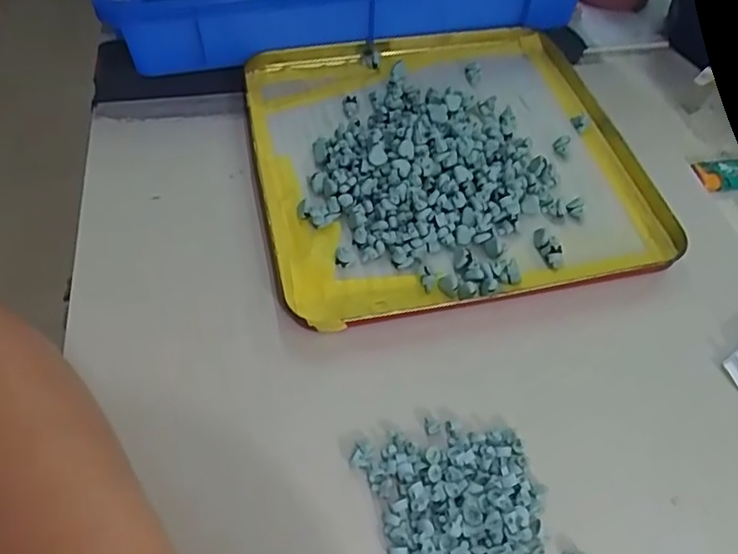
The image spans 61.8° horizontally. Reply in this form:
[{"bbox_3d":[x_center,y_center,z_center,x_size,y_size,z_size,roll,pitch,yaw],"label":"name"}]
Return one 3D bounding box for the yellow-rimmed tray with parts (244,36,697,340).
[{"bbox_3d":[0.047,-0.085,0.404,0.234,0.029,0.242,-9,55,-9],"label":"yellow-rimmed tray with parts"}]

